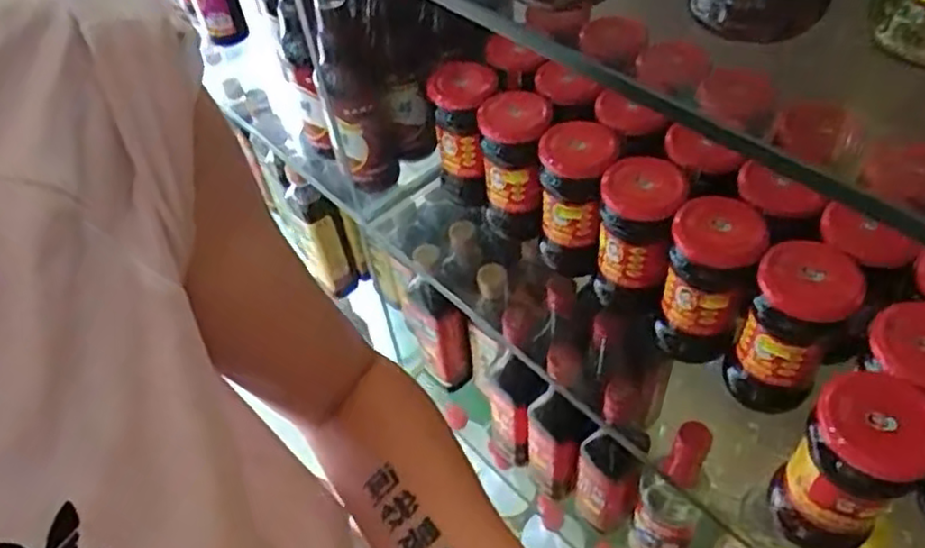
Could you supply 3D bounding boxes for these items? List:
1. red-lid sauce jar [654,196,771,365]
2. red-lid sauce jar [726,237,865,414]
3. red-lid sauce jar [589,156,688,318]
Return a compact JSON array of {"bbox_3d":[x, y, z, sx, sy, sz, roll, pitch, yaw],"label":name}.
[{"bbox_3d":[0.189,0.006,0.536,0.060,0.136,0.058,16,53,19],"label":"red-lid sauce jar"},{"bbox_3d":[0.236,0.039,0.500,0.061,0.137,0.061,-3,49,4],"label":"red-lid sauce jar"},{"bbox_3d":[0.143,-0.028,0.571,0.060,0.134,0.061,-3,49,4],"label":"red-lid sauce jar"}]

